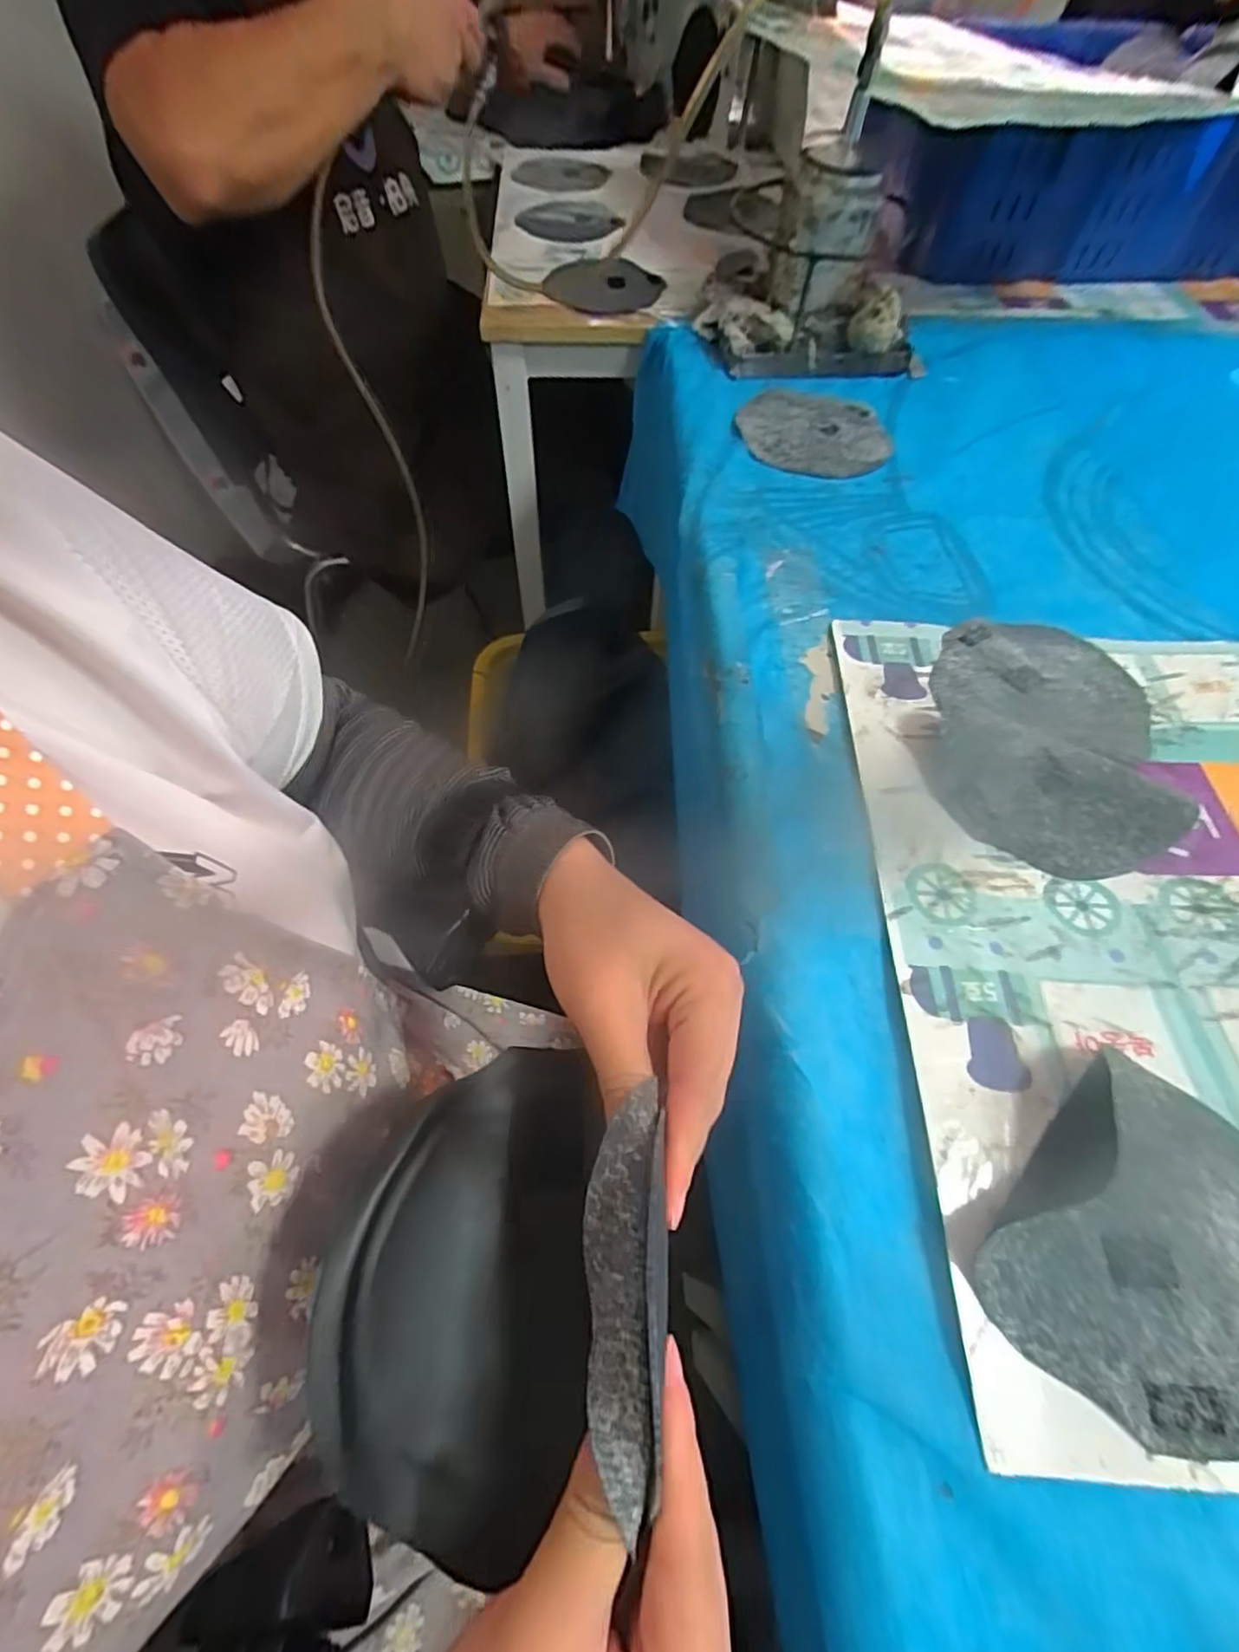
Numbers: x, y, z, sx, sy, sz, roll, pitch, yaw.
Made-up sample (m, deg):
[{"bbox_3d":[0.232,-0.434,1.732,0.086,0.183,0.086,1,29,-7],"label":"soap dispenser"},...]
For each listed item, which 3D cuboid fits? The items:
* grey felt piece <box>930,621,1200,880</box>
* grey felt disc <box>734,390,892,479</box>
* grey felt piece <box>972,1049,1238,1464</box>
[{"bbox_3d":[0.291,-0.072,0.440,0.142,0.027,0.218,15,59,7],"label":"grey felt piece"},{"bbox_3d":[0.194,-0.397,0.656,0.149,0.010,0.151,1,58,-2],"label":"grey felt disc"},{"bbox_3d":[0.235,0.179,0.280,0.112,0.027,0.143,37,63,19],"label":"grey felt piece"}]

